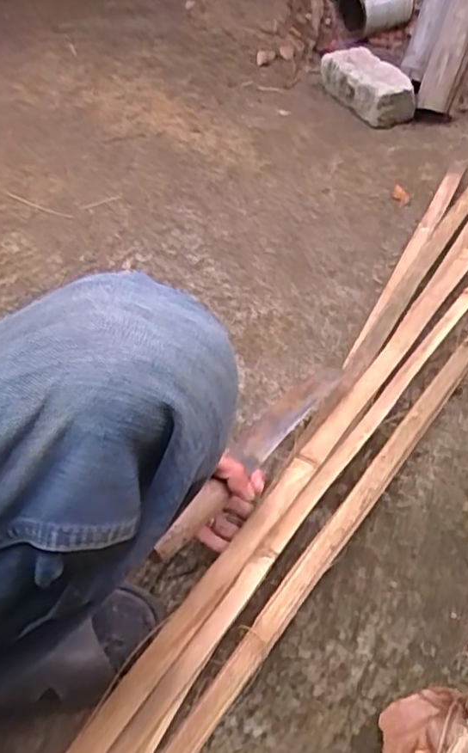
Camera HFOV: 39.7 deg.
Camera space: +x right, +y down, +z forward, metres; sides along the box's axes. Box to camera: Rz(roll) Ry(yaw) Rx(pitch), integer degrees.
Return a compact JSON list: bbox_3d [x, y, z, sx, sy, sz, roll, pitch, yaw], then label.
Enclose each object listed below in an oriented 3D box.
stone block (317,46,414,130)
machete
[{"bbox_3d":[0.248,-0.550,1.235,0.089,0.092,0.223,-27,52,-17],"label":"stone block"},{"bbox_3d":[0.020,0.068,0.621,0.034,0.031,0.296,26,46,25],"label":"machete"}]

